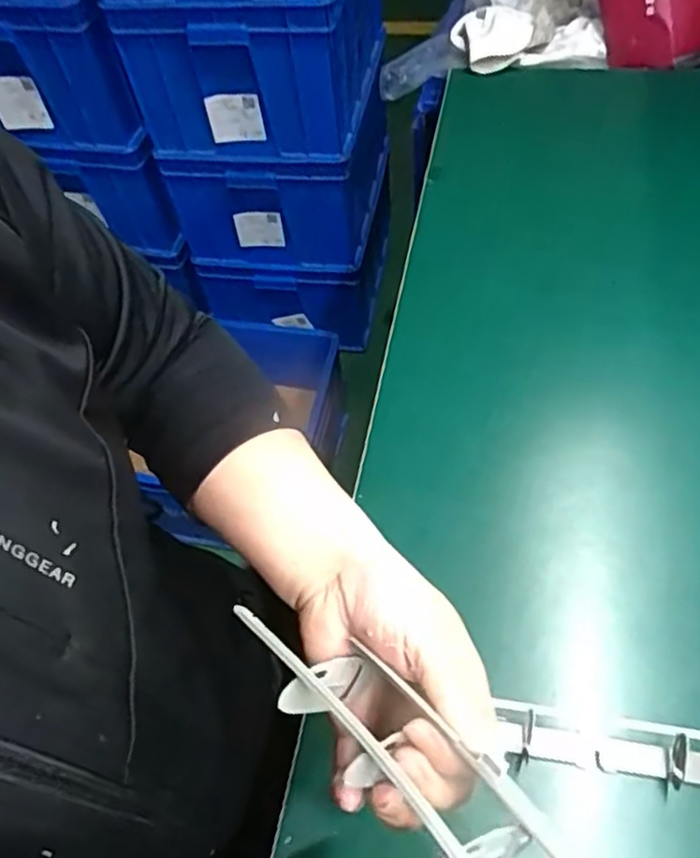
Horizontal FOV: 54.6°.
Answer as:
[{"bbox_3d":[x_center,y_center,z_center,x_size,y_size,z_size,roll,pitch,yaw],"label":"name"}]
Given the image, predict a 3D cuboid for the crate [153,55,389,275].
[{"bbox_3d":[-0.137,-0.644,1.615,0.411,0.277,0.513,6,56,10],"label":"crate"}]

